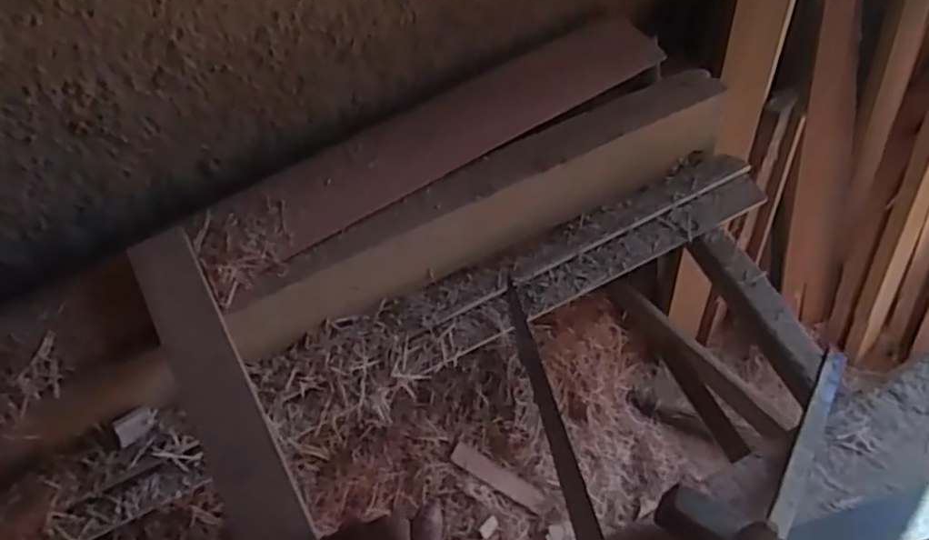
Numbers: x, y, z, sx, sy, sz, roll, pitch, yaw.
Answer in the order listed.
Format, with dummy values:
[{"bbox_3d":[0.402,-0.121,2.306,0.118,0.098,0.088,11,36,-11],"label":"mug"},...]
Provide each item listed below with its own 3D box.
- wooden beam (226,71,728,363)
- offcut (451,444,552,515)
[{"bbox_3d":[0.036,-0.082,0.849,0.675,0.113,0.076,-25,58,-16],"label":"wooden beam"},{"bbox_3d":[0.065,0.369,1.185,0.206,0.019,0.037,35,57,-14],"label":"offcut"}]

